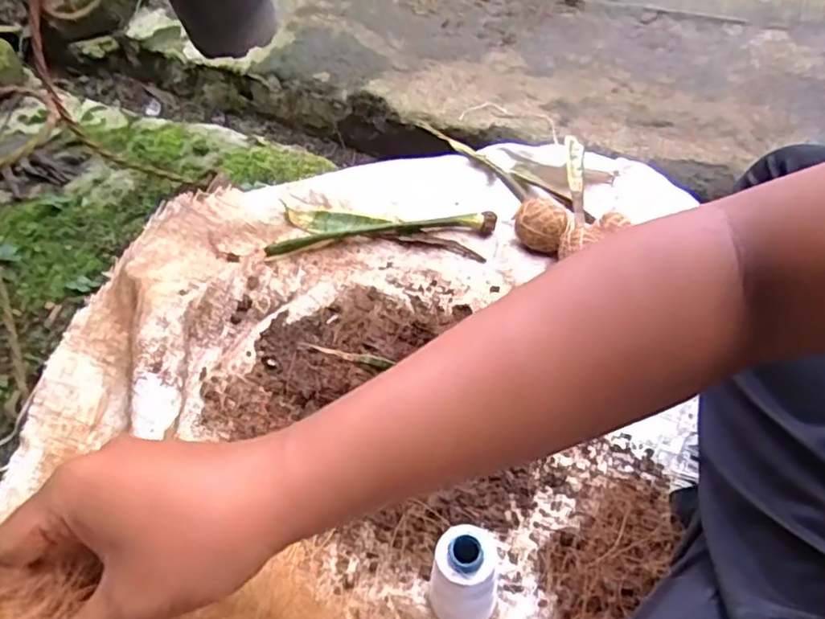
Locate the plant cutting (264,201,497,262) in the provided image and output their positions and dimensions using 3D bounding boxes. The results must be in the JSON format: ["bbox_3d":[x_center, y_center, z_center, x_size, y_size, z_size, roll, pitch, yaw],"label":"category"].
[{"bbox_3d":[-0.040,-0.101,0.831,0.285,0.022,0.093,3,51,7],"label":"plant cutting"}]

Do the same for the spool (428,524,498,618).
[{"bbox_3d":[0.041,0.214,0.498,0.046,0.109,0.049,-2,50,3],"label":"spool"}]

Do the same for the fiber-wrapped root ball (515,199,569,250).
[{"bbox_3d":[0.162,-0.110,0.799,0.062,0.055,0.066,-2,50,3],"label":"fiber-wrapped root ball"}]

